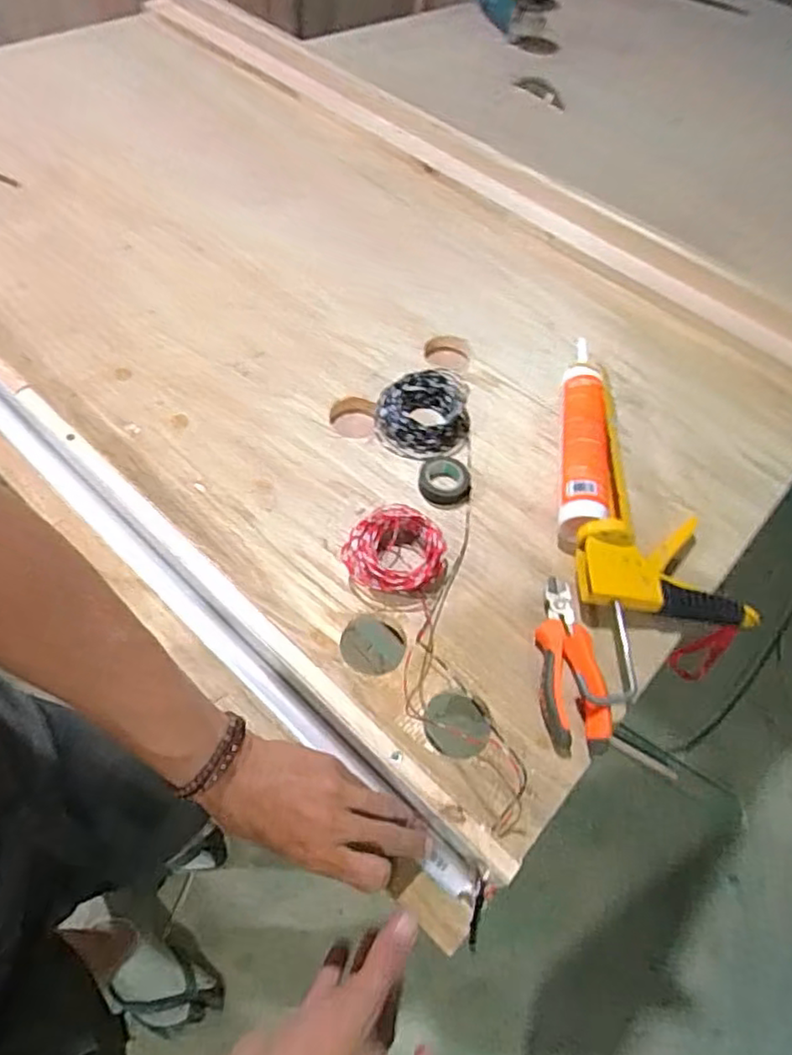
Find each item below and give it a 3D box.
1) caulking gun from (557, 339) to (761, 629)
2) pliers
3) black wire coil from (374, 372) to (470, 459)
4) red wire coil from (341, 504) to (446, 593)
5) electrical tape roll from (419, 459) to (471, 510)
[{"bbox_3d":[0.242,-0.073,0.662,0.170,0.055,0.356,2,54,-3],"label":"caulking gun"},{"bbox_3d":[0.148,0.116,0.550,0.049,0.022,0.148,2,54,-3],"label":"pliers"},{"bbox_3d":[0.028,-0.121,0.686,0.097,0.041,0.094,2,54,-3],"label":"black wire coil"},{"bbox_3d":[0.000,0.024,0.593,0.083,0.031,0.083,2,54,-3],"label":"red wire coil"},{"bbox_3d":[0.050,-0.046,0.654,0.053,0.013,0.056,2,54,-3],"label":"electrical tape roll"}]

